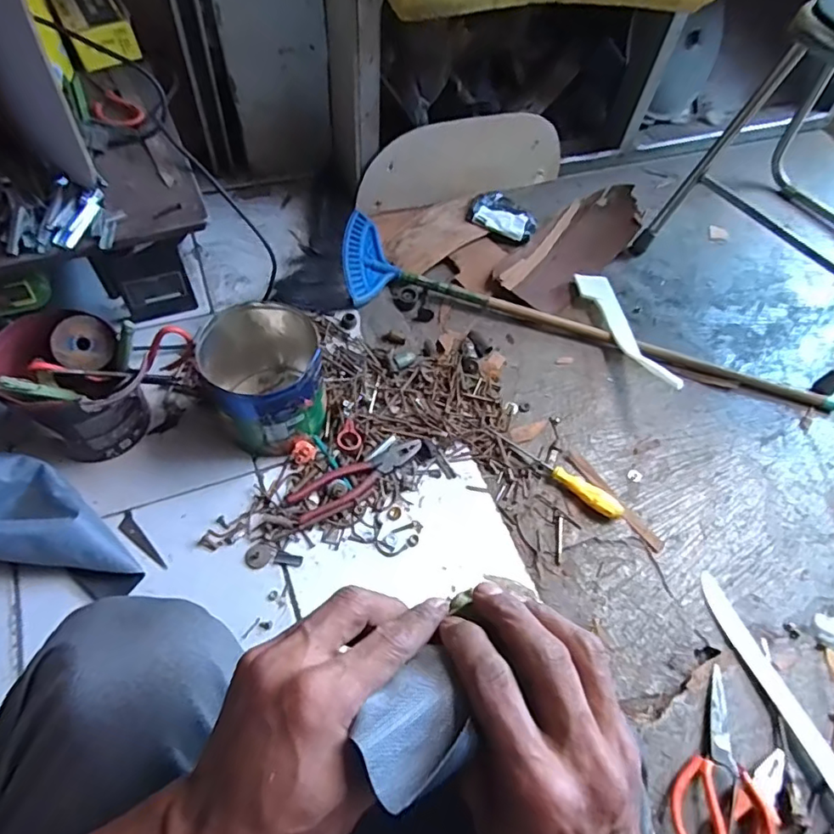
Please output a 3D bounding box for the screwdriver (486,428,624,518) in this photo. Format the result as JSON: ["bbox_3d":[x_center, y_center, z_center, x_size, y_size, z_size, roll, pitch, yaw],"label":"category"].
[{"bbox_3d":[0.202,0.075,0.811,0.215,0.026,0.030,39,65,17],"label":"screwdriver"}]

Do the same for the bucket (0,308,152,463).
[{"bbox_3d":[-0.421,-0.039,0.713,0.165,0.146,0.143,-20,64,-15],"label":"bucket"}]

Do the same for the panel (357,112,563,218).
[{"bbox_3d":[0.091,-0.490,1.067,0.418,0.138,0.016,-17,45,-14],"label":"panel"}]

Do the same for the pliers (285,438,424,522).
[{"bbox_3d":[-0.077,0.081,0.756,0.191,0.010,0.052,-27,66,-18],"label":"pliers"}]

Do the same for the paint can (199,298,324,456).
[{"bbox_3d":[-0.200,-0.051,0.742,0.137,0.155,0.147,2,60,-3],"label":"paint can"}]

